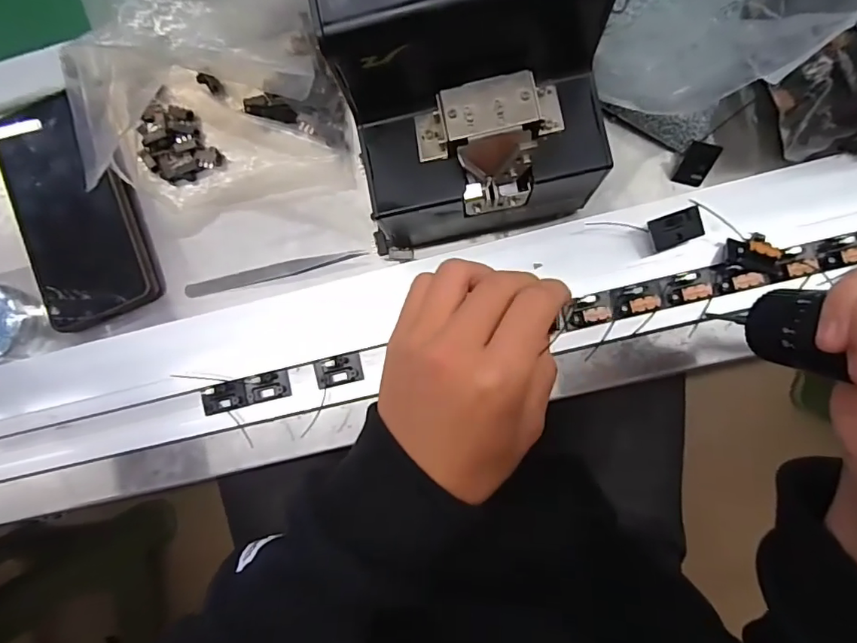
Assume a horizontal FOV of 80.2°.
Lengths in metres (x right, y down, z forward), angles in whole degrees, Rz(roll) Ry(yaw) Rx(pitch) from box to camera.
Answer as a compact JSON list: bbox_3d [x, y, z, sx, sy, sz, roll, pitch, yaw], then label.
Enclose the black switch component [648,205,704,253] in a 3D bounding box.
[{"bbox_3d":[0.144,-0.054,0.296,0.029,0.007,0.017,-18,84,4],"label":"black switch component"}]

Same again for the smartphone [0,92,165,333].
[{"bbox_3d":[-0.253,-0.079,0.365,0.088,0.020,0.161,-18,84,4],"label":"smartphone"}]

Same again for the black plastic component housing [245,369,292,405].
[{"bbox_3d":[-0.102,0.042,0.322,0.028,0.012,0.017,-13,85,4],"label":"black plastic component housing"}]

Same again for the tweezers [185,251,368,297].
[{"bbox_3d":[-0.108,-0.034,0.356,0.130,0.010,0.012,-10,85,5],"label":"tweezers"}]

